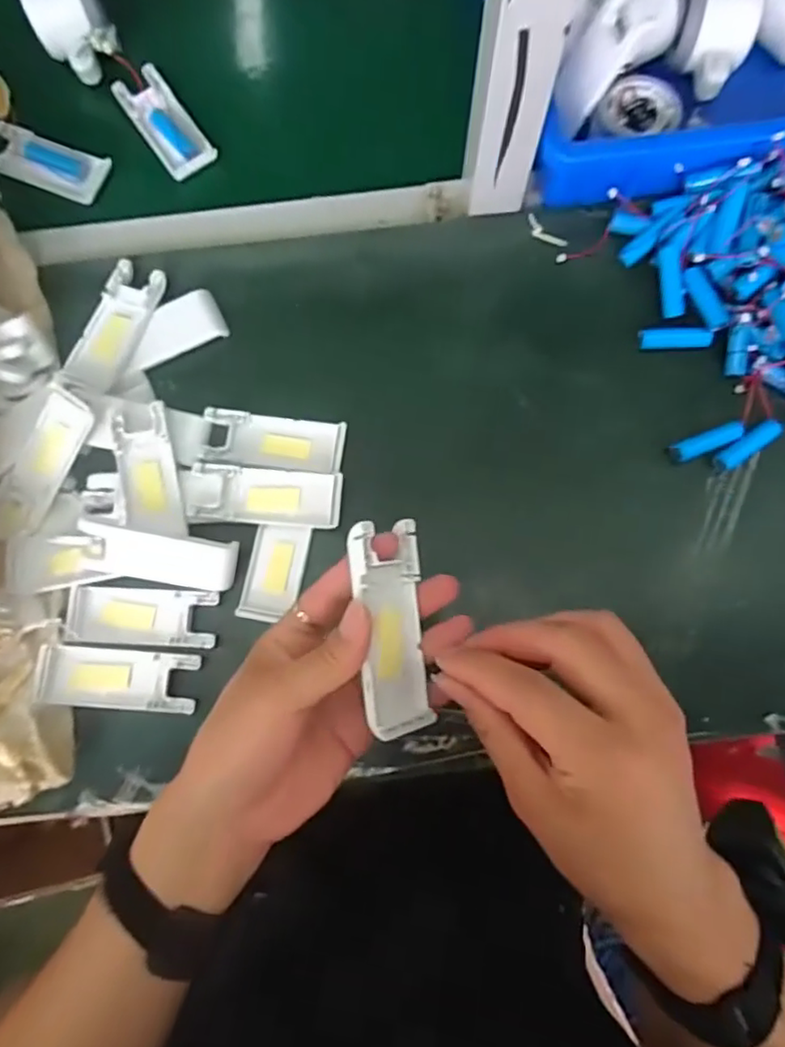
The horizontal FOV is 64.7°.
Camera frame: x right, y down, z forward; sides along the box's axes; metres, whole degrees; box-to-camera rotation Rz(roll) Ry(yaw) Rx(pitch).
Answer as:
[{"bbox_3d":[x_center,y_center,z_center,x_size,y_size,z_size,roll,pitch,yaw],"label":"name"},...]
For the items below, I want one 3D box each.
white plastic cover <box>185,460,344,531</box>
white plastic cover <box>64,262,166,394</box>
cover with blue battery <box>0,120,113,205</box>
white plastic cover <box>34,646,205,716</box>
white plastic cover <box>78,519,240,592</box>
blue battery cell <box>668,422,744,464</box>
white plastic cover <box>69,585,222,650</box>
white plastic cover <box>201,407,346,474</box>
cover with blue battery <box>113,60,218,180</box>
[{"bbox_3d":[-0.087,-0.019,0.433,0.102,0.013,0.039,5,79,0],"label":"white plastic cover"},{"bbox_3d":[-0.205,-0.145,0.460,0.041,0.015,0.100,23,80,4],"label":"white plastic cover"},{"bbox_3d":[-0.278,-0.291,0.500,0.096,0.022,0.045,24,80,4],"label":"cover with blue battery"},{"bbox_3d":[-0.185,0.105,0.418,0.103,0.016,0.040,5,79,0],"label":"white plastic cover"},{"bbox_3d":[-0.158,0.023,0.423,0.100,0.011,0.035,11,98,-13],"label":"white plastic cover"},{"bbox_3d":[0.223,-0.057,0.440,0.051,0.016,0.015,-19,80,-4],"label":"blue battery cell"},{"bbox_3d":[-0.173,0.064,0.429,0.101,0.010,0.039,2,79,0],"label":"white plastic cover"},{"bbox_3d":[-0.085,-0.058,0.447,0.101,0.015,0.041,7,79,1],"label":"white plastic cover"},{"bbox_3d":[-0.185,-0.325,0.500,0.041,0.013,0.100,-35,82,-7],"label":"cover with blue battery"}]

